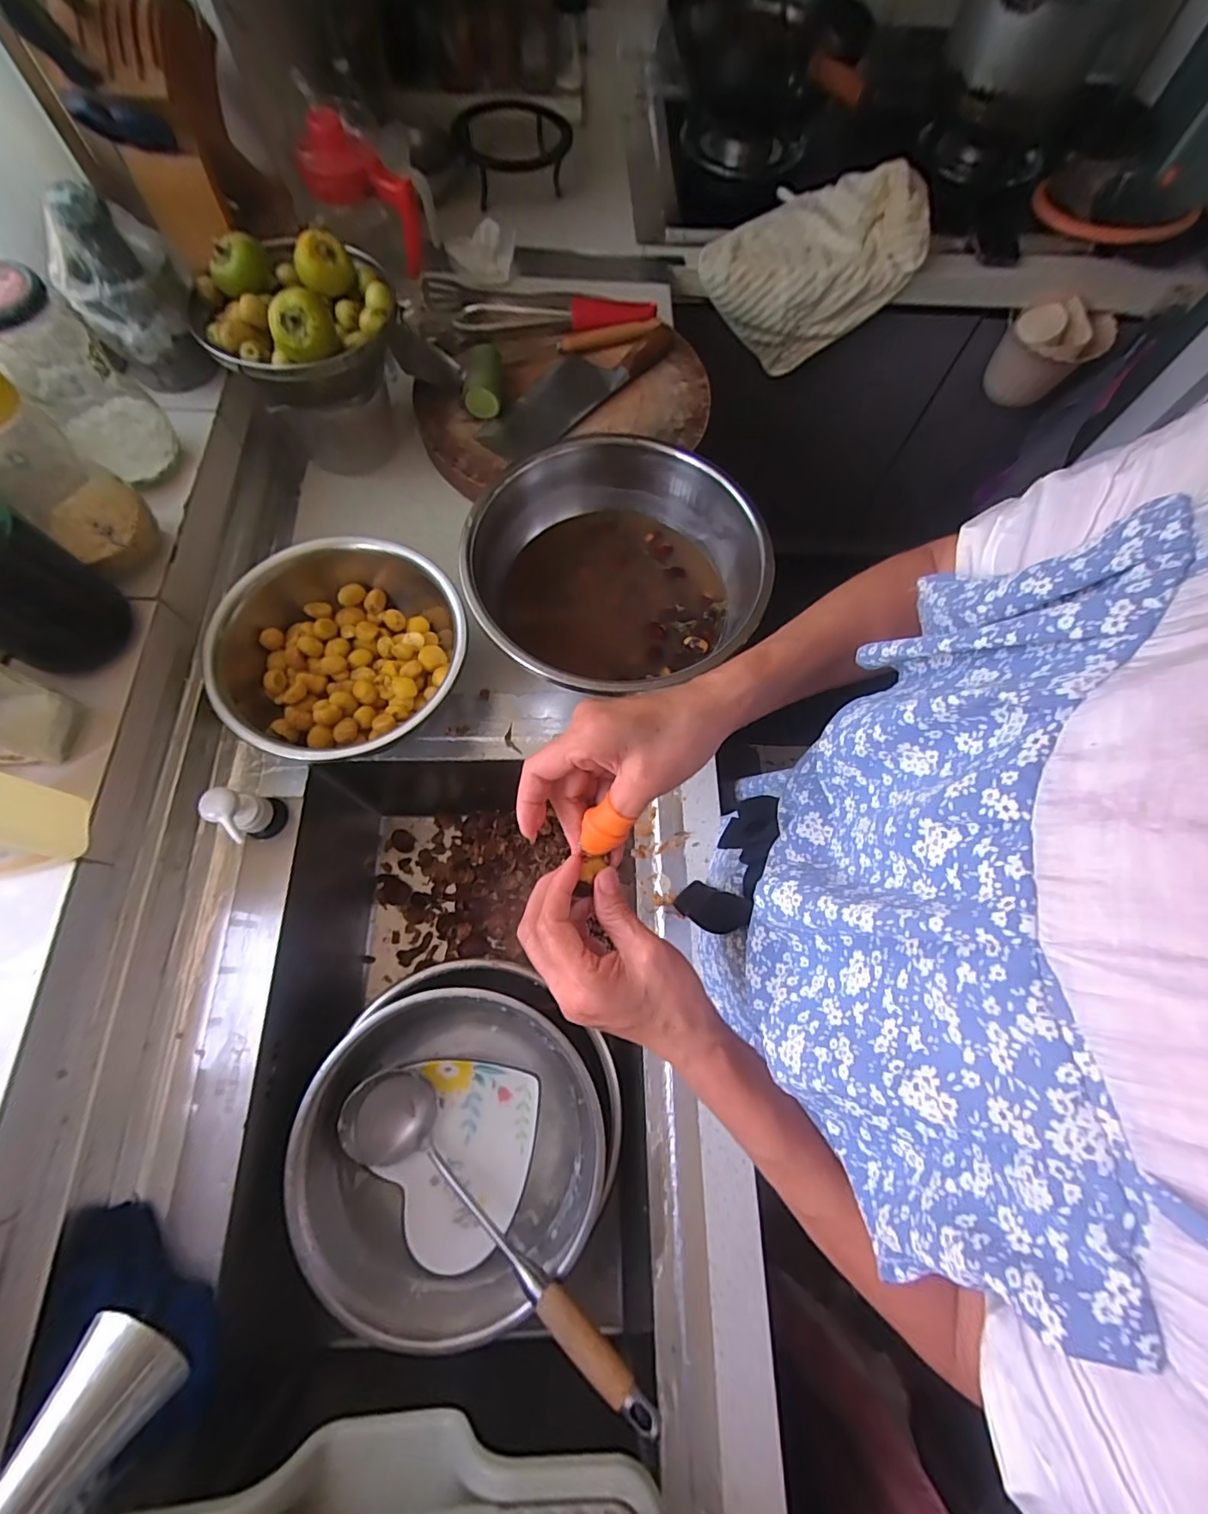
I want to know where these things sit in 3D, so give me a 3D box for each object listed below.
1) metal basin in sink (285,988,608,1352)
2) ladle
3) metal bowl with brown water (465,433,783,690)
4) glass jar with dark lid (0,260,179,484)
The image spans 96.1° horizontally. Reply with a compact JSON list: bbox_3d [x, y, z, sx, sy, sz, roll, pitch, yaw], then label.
[{"bbox_3d":[-0.152,0.389,0.541,0.270,0.096,0.263,1,69,-2],"label":"metal basin in sink"},{"bbox_3d":[-0.100,0.433,0.497,0.357,0.081,0.084,25,69,29],"label":"ladle"},{"bbox_3d":[0.011,-0.186,0.585,0.286,0.114,0.287,1,69,-2],"label":"metal bowl with brown water"},{"bbox_3d":[-0.474,-0.339,0.486,0.079,0.165,0.073,-39,76,-15],"label":"glass jar with dark lid"}]

